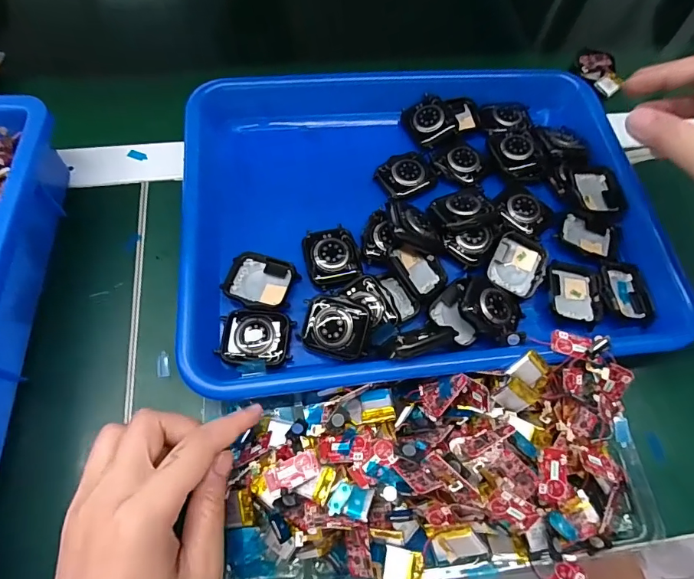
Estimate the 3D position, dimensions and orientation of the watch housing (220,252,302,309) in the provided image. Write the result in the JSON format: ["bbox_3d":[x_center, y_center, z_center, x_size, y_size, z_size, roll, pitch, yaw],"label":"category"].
[{"bbox_3d":[-0.057,-0.004,0.283,0.044,0.010,0.038,15,65,4],"label":"watch housing"}]

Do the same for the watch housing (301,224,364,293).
[{"bbox_3d":[-0.010,-0.023,0.290,0.036,0.006,0.044,-13,66,-9],"label":"watch housing"}]

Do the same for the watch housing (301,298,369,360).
[{"bbox_3d":[-0.006,0.023,0.264,0.040,0.010,0.034,12,80,10],"label":"watch housing"}]

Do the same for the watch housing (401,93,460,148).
[{"bbox_3d":[0.066,-0.134,0.344,0.035,0.009,0.043,-33,76,7],"label":"watch housing"}]

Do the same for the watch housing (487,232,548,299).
[{"bbox_3d":[0.120,-0.018,0.301,0.036,0.011,0.043,25,66,9],"label":"watch housing"}]

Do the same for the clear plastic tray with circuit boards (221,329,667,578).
[{"bbox_3d":[0.055,0.104,0.238,0.237,0.044,0.116,-8,66,-5],"label":"clear plastic tray with circuit boards"}]

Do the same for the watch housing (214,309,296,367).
[{"bbox_3d":[-0.057,0.029,0.265,0.043,0.006,0.035,5,65,0],"label":"watch housing"}]

